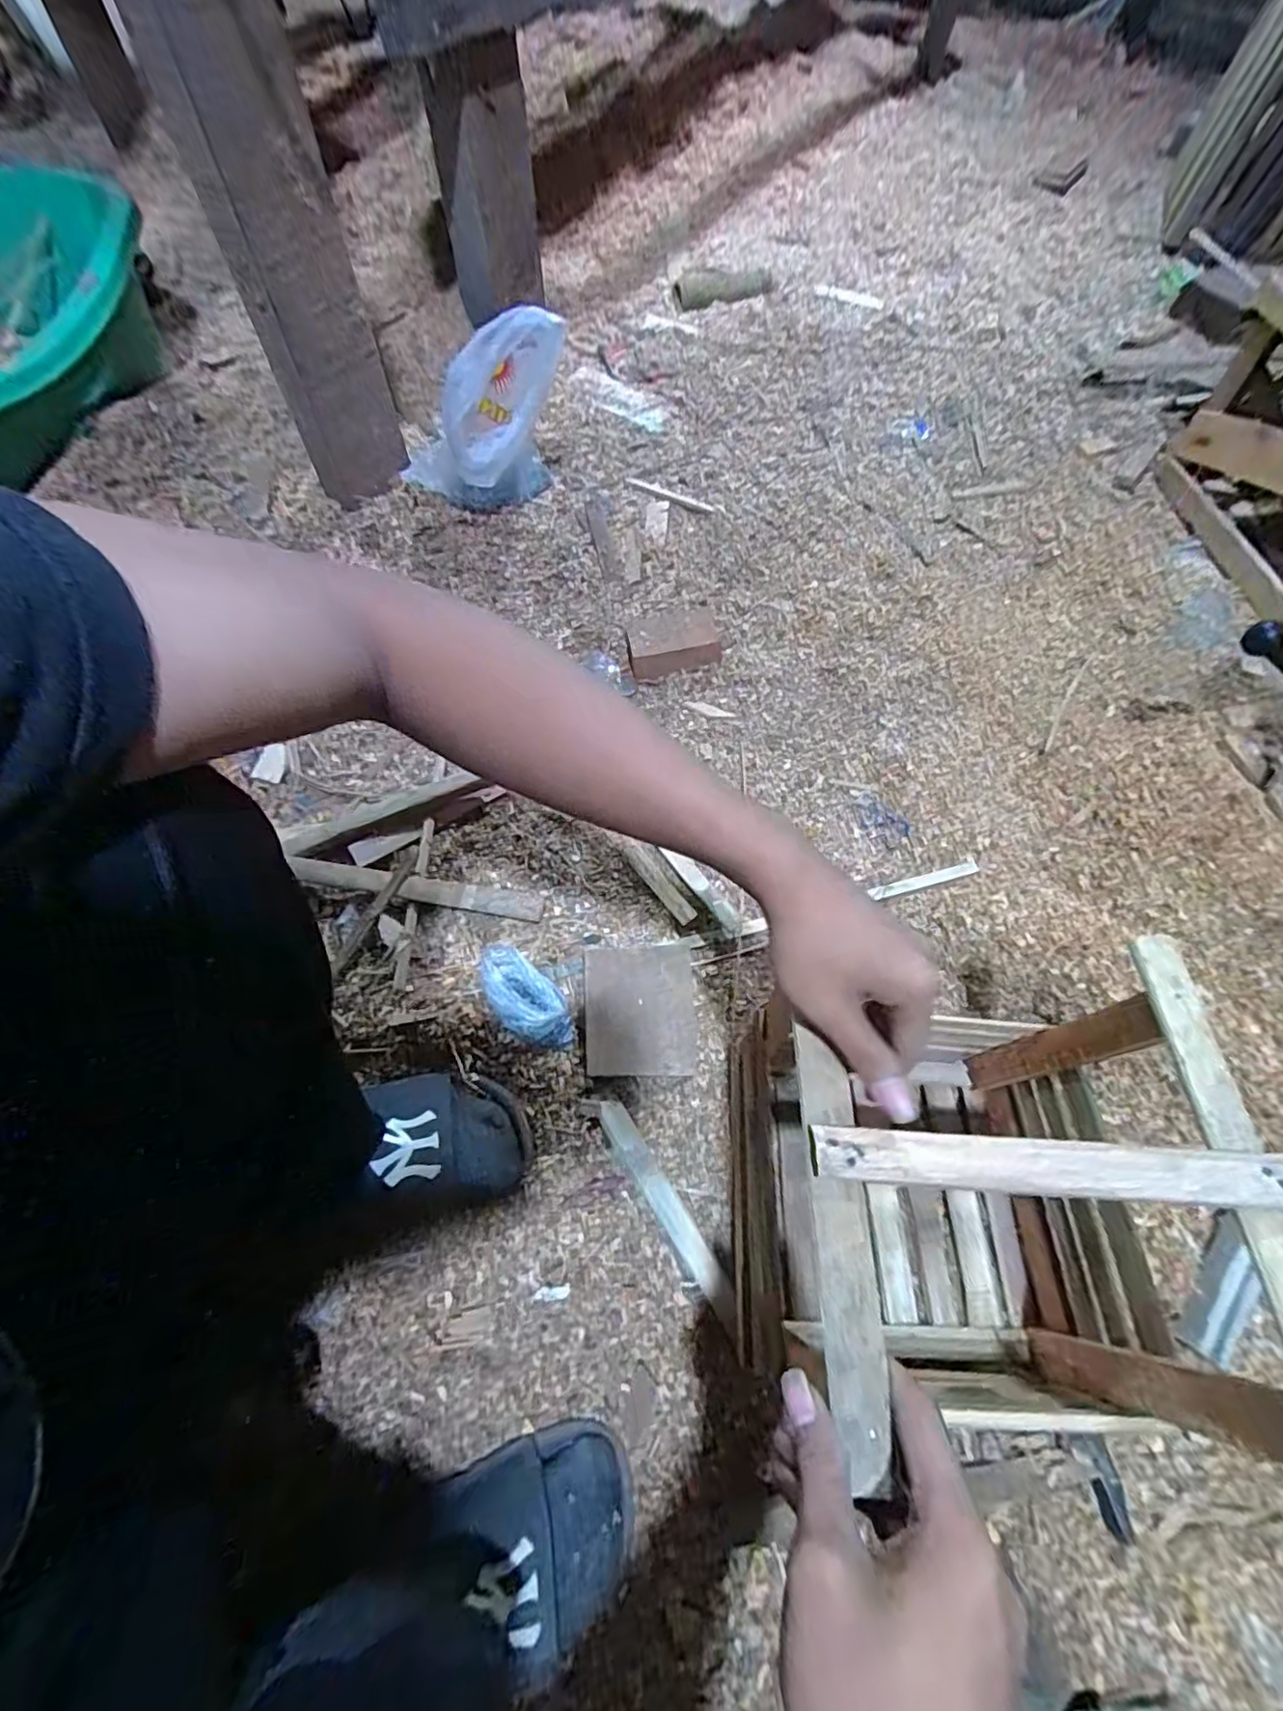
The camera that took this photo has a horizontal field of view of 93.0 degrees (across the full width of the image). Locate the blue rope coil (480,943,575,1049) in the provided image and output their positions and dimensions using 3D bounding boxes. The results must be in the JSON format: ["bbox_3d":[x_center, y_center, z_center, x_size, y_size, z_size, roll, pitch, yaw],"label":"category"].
[{"bbox_3d":[-0.111,0.134,0.576,0.053,0.028,0.116,-41,72,-16],"label":"blue rope coil"}]

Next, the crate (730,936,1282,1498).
[{"bbox_3d":[0.207,0.235,0.414,0.246,0.279,0.252,-3,66,-2],"label":"crate"}]

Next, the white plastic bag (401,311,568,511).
[{"bbox_3d":[-0.218,-0.594,0.843,0.242,0.229,0.087,-17,65,-10],"label":"white plastic bag"}]

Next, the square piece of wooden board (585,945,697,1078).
[{"bbox_3d":[-0.001,0.147,0.580,0.103,0.011,0.119,-1,72,-11],"label":"square piece of wooden board"}]

